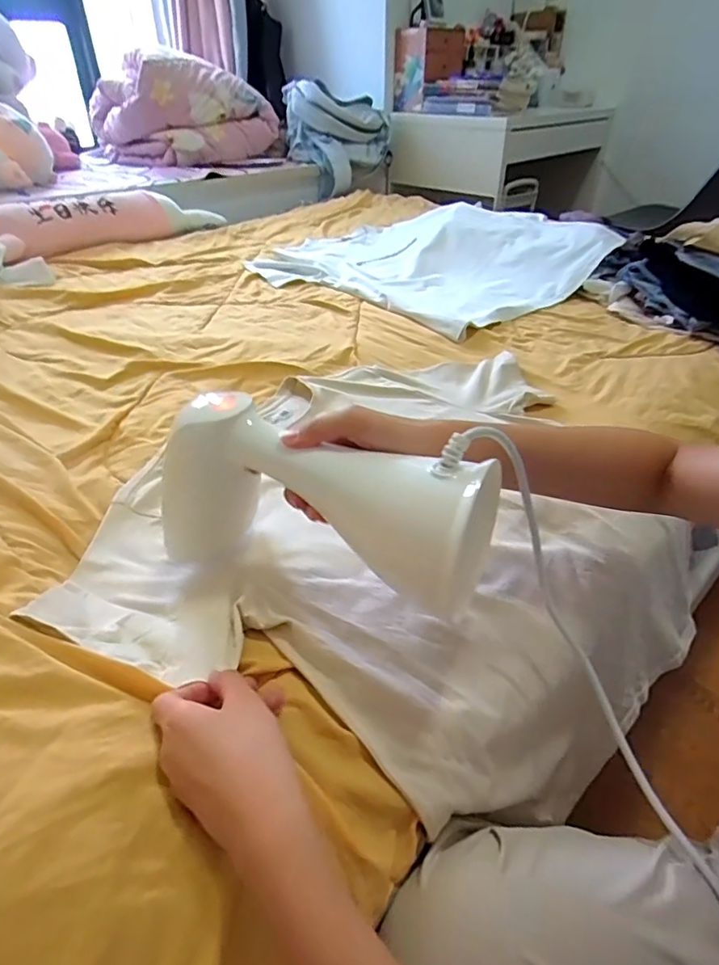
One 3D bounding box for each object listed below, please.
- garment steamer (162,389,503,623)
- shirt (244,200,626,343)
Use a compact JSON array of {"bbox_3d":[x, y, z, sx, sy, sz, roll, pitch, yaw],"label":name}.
[{"bbox_3d":[-0.024,0.027,0.429,0.247,0.162,0.102,16,41,18],"label":"garment steamer"},{"bbox_3d":[0.142,-0.505,1.158,0.680,0.100,0.537,28,46,33],"label":"shirt"}]

